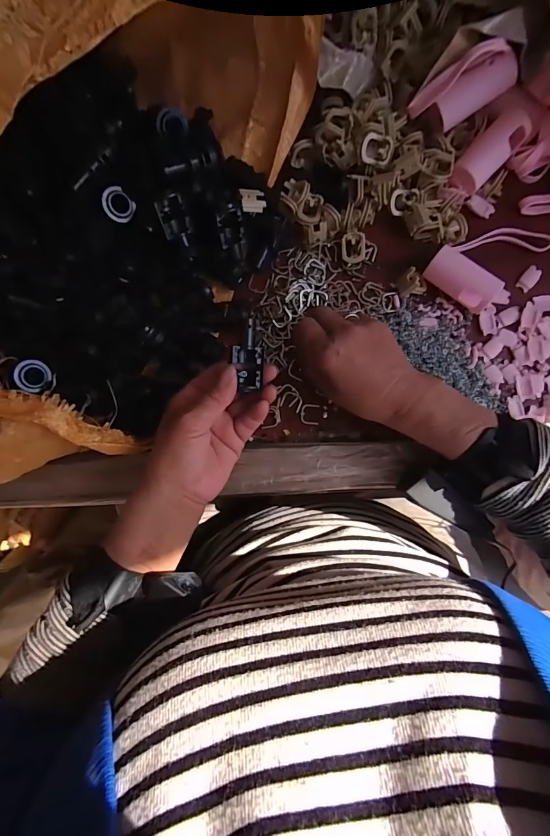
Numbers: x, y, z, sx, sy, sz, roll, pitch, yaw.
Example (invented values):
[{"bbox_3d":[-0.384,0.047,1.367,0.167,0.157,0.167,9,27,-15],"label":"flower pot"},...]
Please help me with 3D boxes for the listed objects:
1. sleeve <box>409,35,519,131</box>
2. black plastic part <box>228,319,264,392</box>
[{"bbox_3d":[0.156,-0.275,0.309,0.074,0.042,0.033,-25,88,-1],"label":"sleeve"},{"bbox_3d":[-0.021,-0.046,0.283,0.025,0.010,0.050,-1,103,-2],"label":"black plastic part"}]

